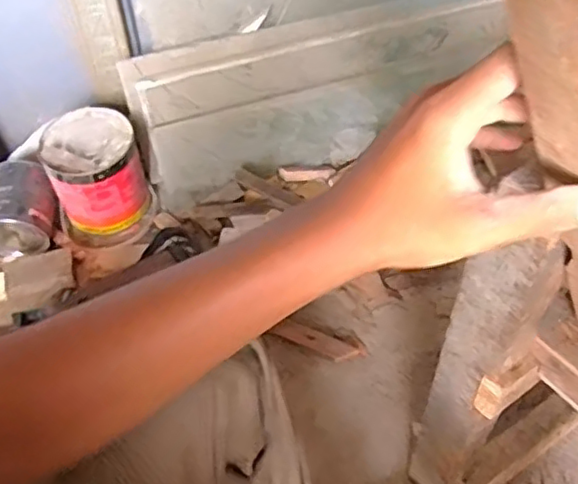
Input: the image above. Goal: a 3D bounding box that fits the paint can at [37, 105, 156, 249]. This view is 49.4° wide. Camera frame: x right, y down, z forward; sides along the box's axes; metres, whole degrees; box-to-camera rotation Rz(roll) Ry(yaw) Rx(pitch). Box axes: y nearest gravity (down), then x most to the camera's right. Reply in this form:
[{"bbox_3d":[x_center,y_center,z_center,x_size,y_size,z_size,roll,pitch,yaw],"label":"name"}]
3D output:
[{"bbox_3d":[-0.326,-0.106,1.095,0.155,0.193,0.164,0,50,0],"label":"paint can"}]

